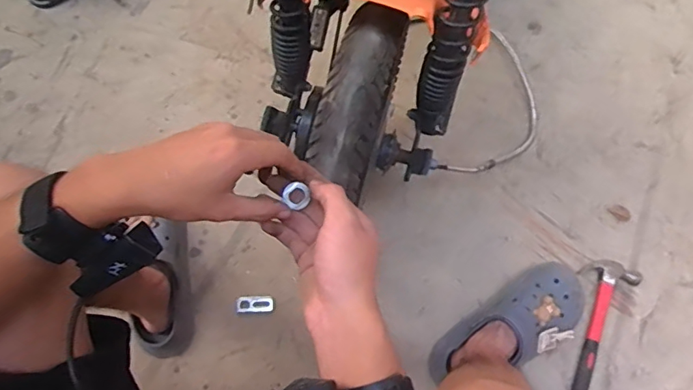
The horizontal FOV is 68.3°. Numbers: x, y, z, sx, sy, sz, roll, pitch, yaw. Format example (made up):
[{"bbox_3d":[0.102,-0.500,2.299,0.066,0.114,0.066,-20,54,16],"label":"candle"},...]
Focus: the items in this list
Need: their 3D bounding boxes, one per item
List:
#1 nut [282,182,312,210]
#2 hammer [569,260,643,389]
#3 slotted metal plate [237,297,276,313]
[{"bbox_3d":[-0.044,-0.002,0.443,0.020,0.004,0.020,-39,106,6],"label":"nut"},{"bbox_3d":[0.402,0.237,0.837,0.087,0.022,0.273,23,77,5],"label":"hammer"},{"bbox_3d":[-0.147,0.179,0.833,0.061,0.008,0.025,-2,76,-1],"label":"slotted metal plate"}]

